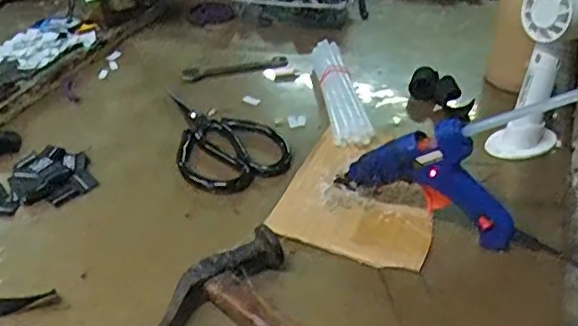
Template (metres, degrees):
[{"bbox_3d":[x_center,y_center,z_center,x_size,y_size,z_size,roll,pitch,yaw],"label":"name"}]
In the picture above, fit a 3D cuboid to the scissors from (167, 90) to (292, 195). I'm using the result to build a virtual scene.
[{"bbox_3d":[-0.064,-0.033,0.602,0.100,0.017,0.174,-11,38,-14],"label":"scissors"}]

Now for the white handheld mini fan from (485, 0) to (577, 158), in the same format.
[{"bbox_3d":[0.233,-0.084,0.553,0.069,0.161,0.081,17,40,22],"label":"white handheld mini fan"}]

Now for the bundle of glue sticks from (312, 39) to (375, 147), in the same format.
[{"bbox_3d":[0.050,-0.074,0.645,0.033,0.032,0.190,-4,37,-6],"label":"bundle of glue sticks"}]

